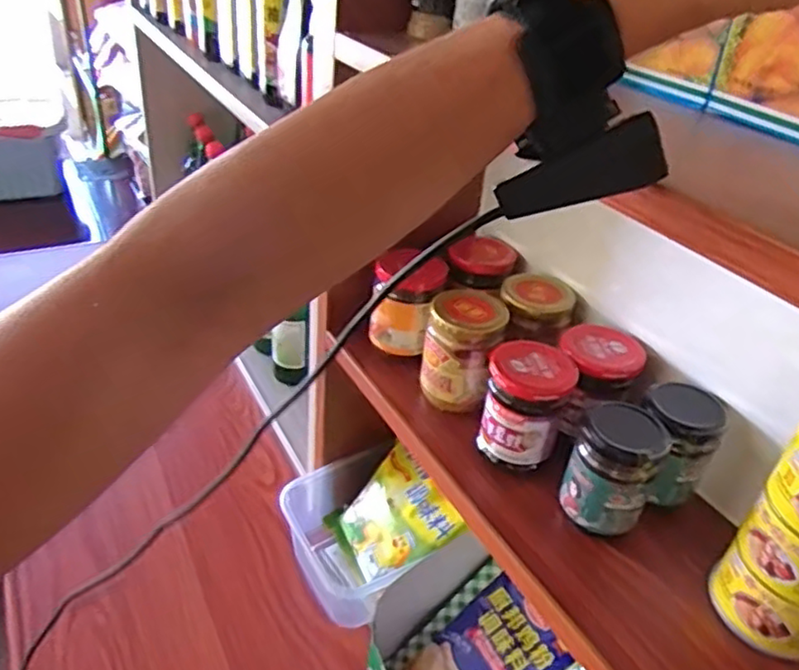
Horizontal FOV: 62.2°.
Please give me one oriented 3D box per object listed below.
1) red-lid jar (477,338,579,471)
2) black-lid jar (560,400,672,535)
[{"bbox_3d":[0.098,0.055,0.521,0.060,0.087,0.062,4,35,-3],"label":"red-lid jar"},{"bbox_3d":[0.151,0.097,0.473,0.054,0.096,0.057,4,35,-3],"label":"black-lid jar"}]

